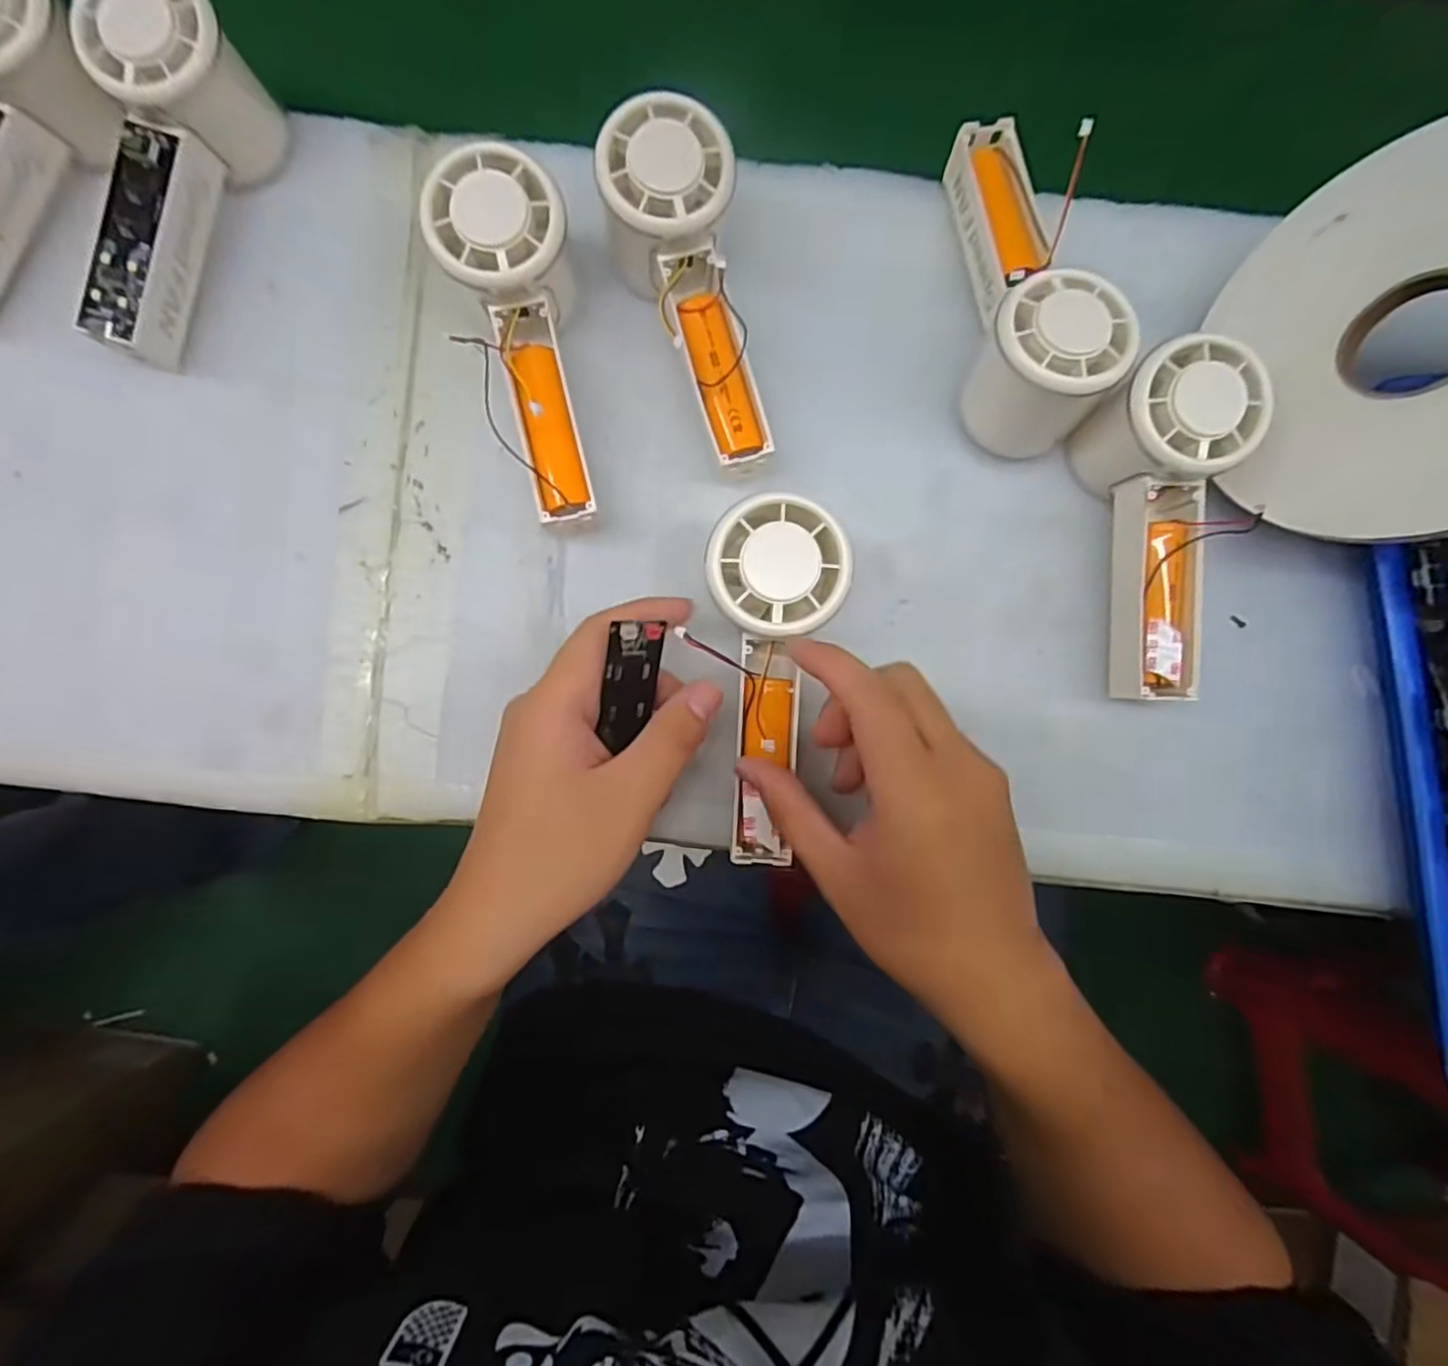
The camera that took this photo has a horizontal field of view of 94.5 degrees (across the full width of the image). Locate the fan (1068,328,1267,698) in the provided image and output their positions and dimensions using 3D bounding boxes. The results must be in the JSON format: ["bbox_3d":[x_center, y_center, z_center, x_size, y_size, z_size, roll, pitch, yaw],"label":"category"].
[{"bbox_3d":[0.192,-0.069,0.304,0.055,0.053,0.149,-1,98,-2],"label":"fan"}]

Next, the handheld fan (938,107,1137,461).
[{"bbox_3d":[0.136,-0.184,0.306,0.053,0.060,0.157,-5,84,-2],"label":"handheld fan"}]

